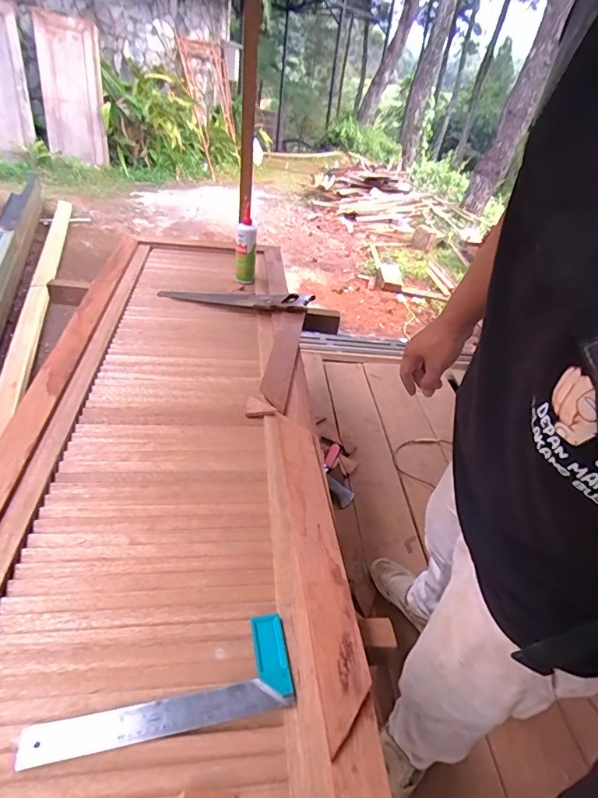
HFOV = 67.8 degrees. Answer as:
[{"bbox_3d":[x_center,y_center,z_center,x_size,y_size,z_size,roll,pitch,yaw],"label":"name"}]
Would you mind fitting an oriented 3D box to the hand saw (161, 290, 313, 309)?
[{"bbox_3d":[-0.188,-0.312,1.394,0.468,0.044,0.105,4,37,-6],"label":"hand saw"}]

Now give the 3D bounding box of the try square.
[{"bbox_3d":[-0.162,0.347,0.540,0.308,0.020,0.102,-4,38,-17],"label":"try square"}]

